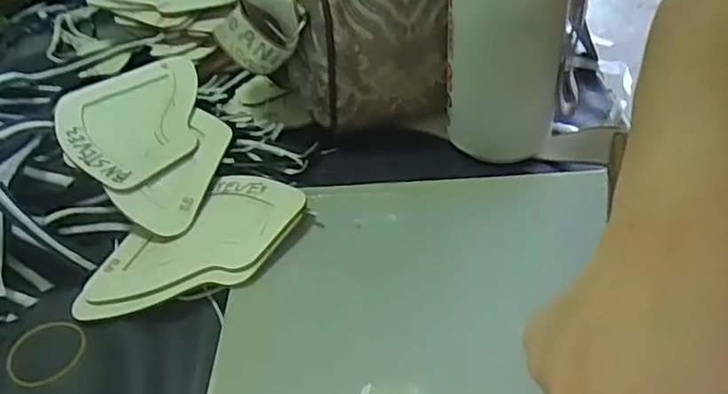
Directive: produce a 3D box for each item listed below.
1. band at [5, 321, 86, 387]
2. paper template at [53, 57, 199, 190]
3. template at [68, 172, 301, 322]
[{"bbox_3d":[-0.186,0.091,0.367,0.041,0.004,0.044,0,45,0],"label":"band"},{"bbox_3d":[-0.170,-0.062,0.474,0.110,0.010,0.117,-27,55,-26],"label":"paper template"},{"bbox_3d":[-0.112,0.030,0.404,0.146,0.019,0.094,-24,43,-21],"label":"template"}]

